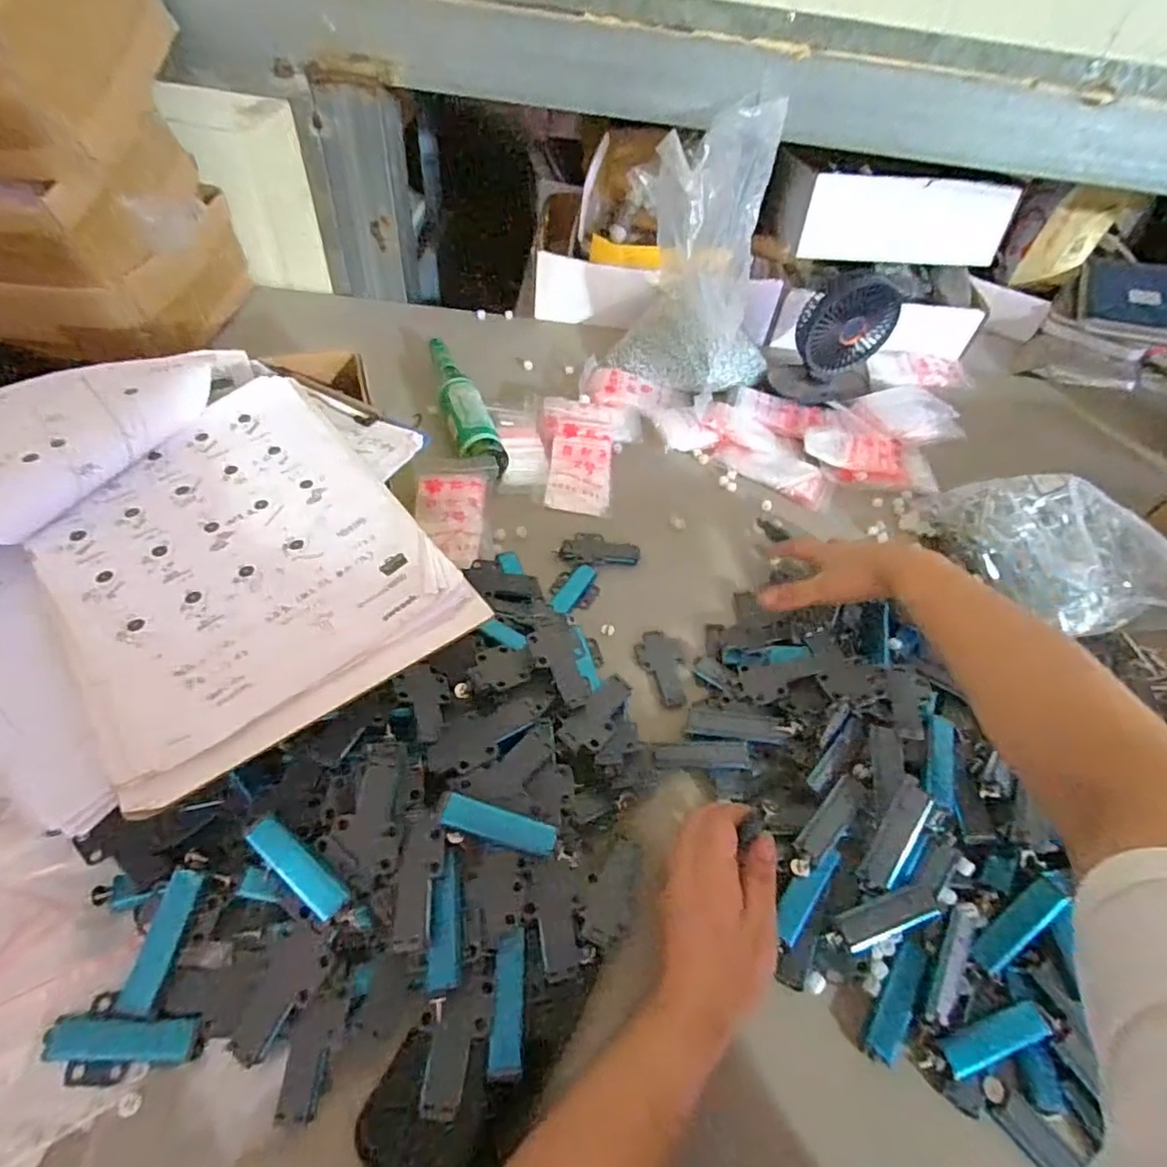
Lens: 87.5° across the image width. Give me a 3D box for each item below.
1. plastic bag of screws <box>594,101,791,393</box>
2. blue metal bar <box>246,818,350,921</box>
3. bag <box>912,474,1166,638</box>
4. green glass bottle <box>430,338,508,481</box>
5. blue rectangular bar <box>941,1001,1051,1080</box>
[{"bbox_3d":[0.149,-0.378,0.714,0.178,0.263,0.139,26,54,14],"label":"plastic bag of screws"},{"bbox_3d":[-0.173,0.171,0.368,0.072,0.009,0.020,40,57,9],"label":"blue metal bar"},{"bbox_3d":[0.476,-0.026,0.593,0.262,0.083,0.130,32,55,18],"label":"bag"},{"bbox_3d":[-0.141,-0.210,0.707,0.052,0.052,0.242,-14,55,-16],"label":"green glass bottle"},{"bbox_3d":[0.261,0.286,0.383,0.073,0.013,0.019,-12,55,-15],"label":"blue rectangular bar"}]

